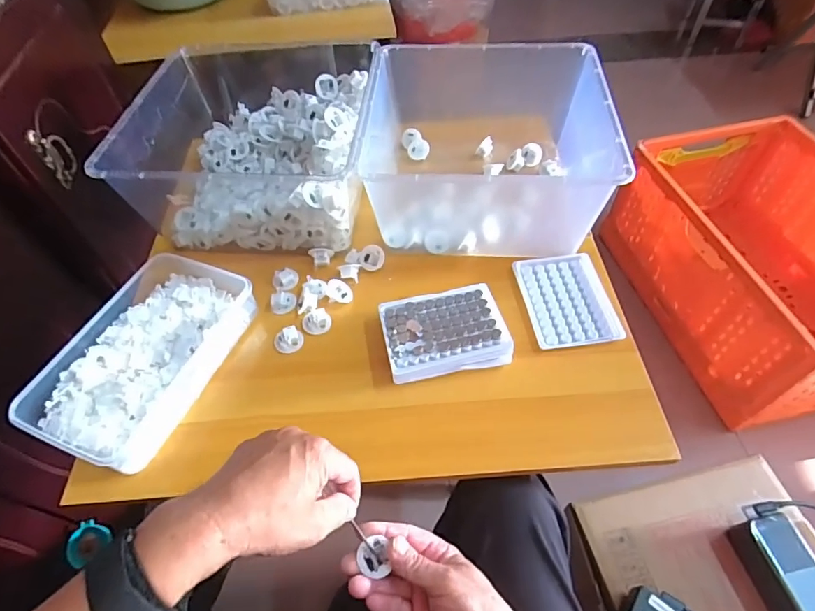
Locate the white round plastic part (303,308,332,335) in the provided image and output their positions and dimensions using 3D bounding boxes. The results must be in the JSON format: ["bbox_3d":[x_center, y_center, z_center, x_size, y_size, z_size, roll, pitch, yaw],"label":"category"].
[{"bbox_3d":[-0.109,0.019,0.574,0.032,0.013,0.030,-1,54,1],"label":"white round plastic part"}]

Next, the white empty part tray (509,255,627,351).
[{"bbox_3d":[0.193,-0.009,0.583,0.101,0.012,0.135,-8,54,-3],"label":"white empty part tray"}]

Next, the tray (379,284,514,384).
[{"bbox_3d":[0.040,0.029,0.538,0.130,0.029,0.099,-11,54,-5],"label":"tray"}]

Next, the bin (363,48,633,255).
[{"bbox_3d":[0.103,-0.214,0.655,0.295,0.161,0.267,2,54,3],"label":"bin"}]

